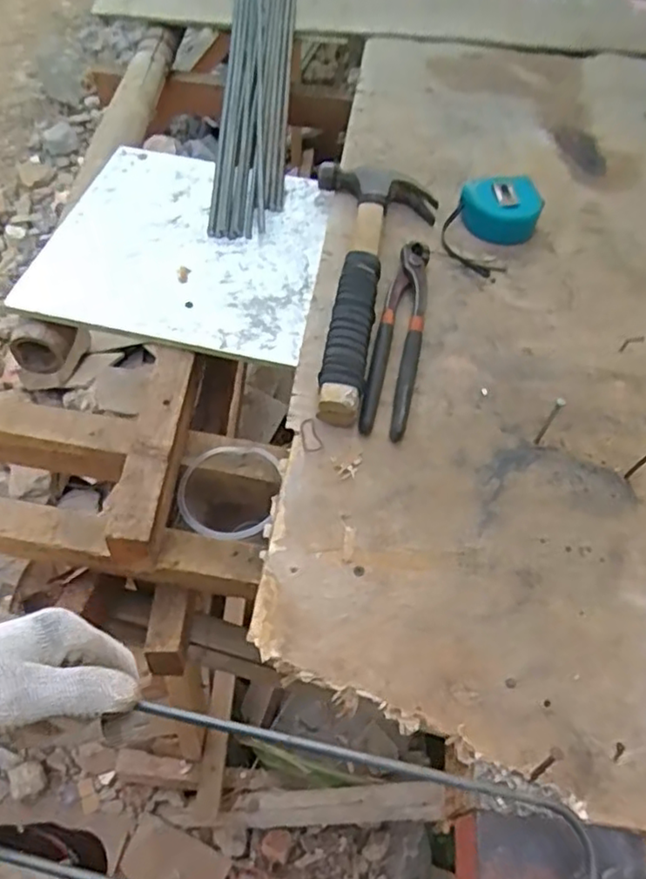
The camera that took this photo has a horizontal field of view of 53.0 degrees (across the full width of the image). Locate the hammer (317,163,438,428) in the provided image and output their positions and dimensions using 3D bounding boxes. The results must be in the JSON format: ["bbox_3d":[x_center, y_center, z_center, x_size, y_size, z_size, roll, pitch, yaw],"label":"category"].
[{"bbox_3d":[0.055,-0.149,0.608,0.116,0.032,0.325,1,54,-3],"label":"hammer"}]

